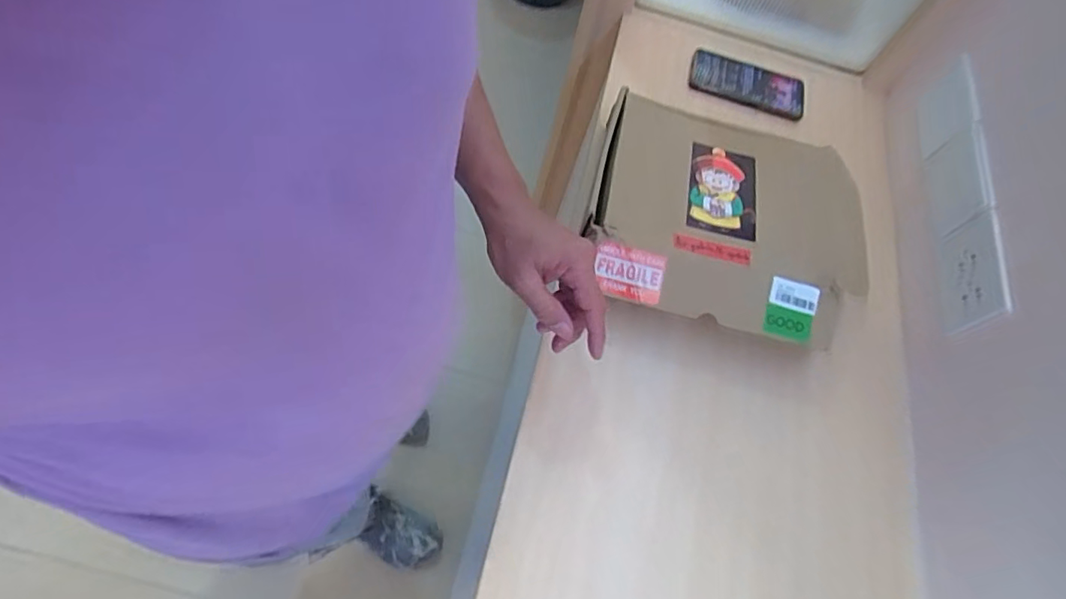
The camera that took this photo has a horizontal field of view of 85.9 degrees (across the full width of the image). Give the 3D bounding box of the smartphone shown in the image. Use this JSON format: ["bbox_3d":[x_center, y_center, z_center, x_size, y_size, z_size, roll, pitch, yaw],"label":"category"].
[{"bbox_3d":[0.301,-0.304,0.807,0.162,0.016,0.082,20,63,1],"label":"smartphone"}]

